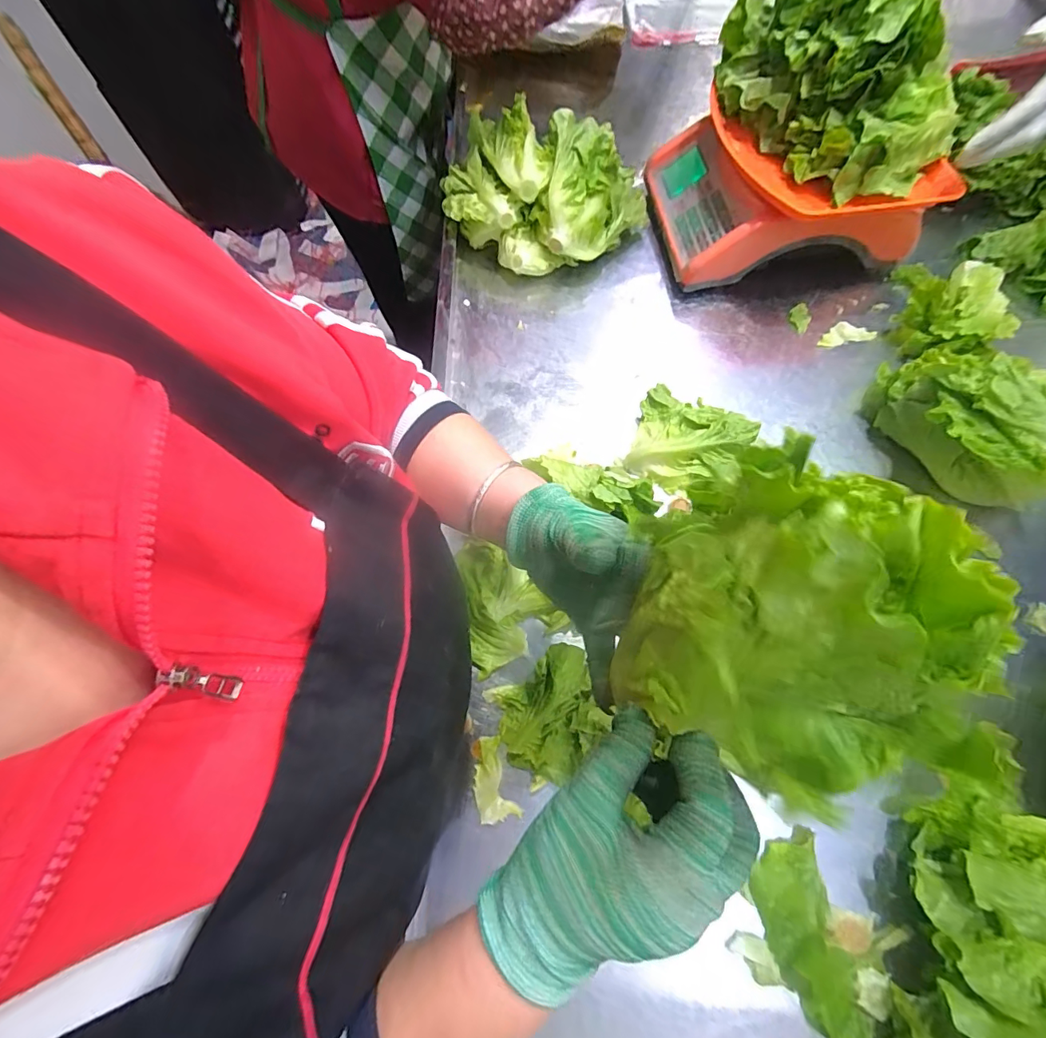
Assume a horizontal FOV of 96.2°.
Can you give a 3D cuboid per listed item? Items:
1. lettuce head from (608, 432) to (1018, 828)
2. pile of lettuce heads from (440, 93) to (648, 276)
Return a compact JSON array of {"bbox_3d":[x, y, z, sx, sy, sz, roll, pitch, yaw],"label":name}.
[{"bbox_3d":[0.106,0.046,0.187,0.123,0.095,0.099,36,73,16],"label":"lettuce head"},{"bbox_3d":[0.016,-0.441,0.635,0.255,0.121,0.190,30,71,14],"label":"pile of lettuce heads"}]

